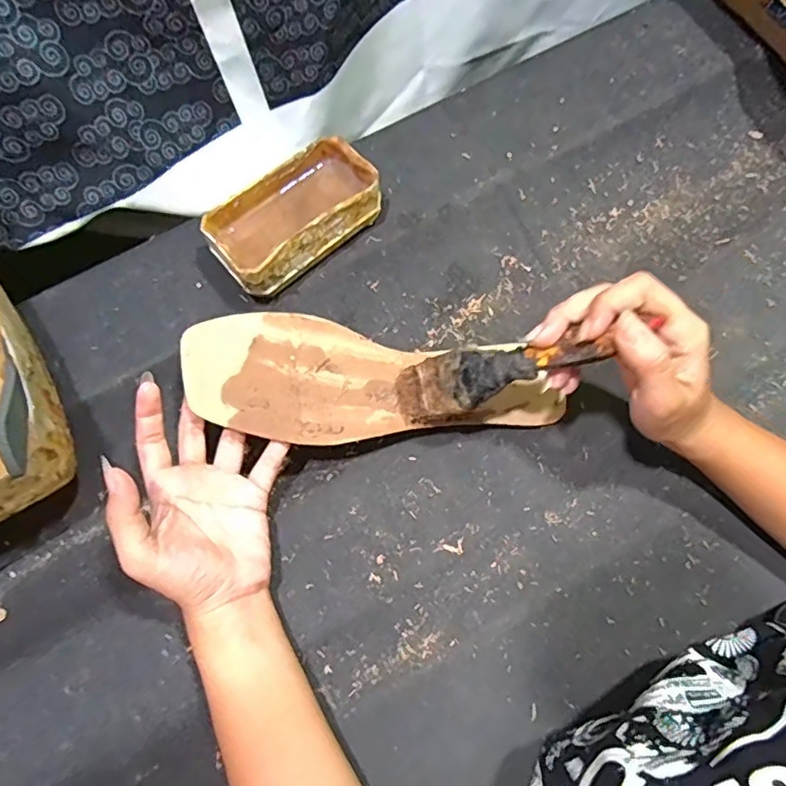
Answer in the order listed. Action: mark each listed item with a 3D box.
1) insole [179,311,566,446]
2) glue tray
[{"bbox_3d":[-0.013,-0.004,0.386,0.244,0.007,0.082,8,71,-5],"label":"insole"},{"bbox_3d":[-0.073,-0.130,0.439,0.127,0.043,0.068,-41,74,-11],"label":"glue tray"}]

